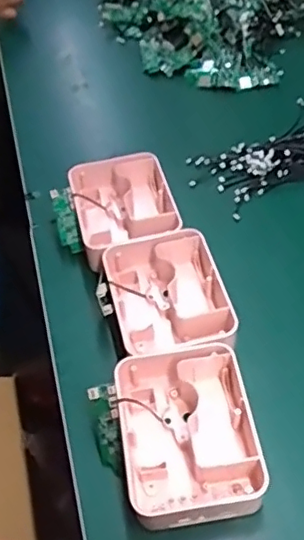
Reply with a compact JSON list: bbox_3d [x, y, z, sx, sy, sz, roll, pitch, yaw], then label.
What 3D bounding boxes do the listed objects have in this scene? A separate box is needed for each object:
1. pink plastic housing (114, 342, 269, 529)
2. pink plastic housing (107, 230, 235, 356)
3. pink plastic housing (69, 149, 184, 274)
[{"bbox_3d":[0.027,0.125,0.460,0.100,0.037,0.129,-7,49,-4],"label":"pink plastic housing"},{"bbox_3d":[0.014,0.027,0.547,0.105,0.040,0.135,-12,49,-9],"label":"pink plastic housing"},{"bbox_3d":[-0.029,-0.063,0.630,0.100,0.042,0.132,-13,49,-9],"label":"pink plastic housing"}]

